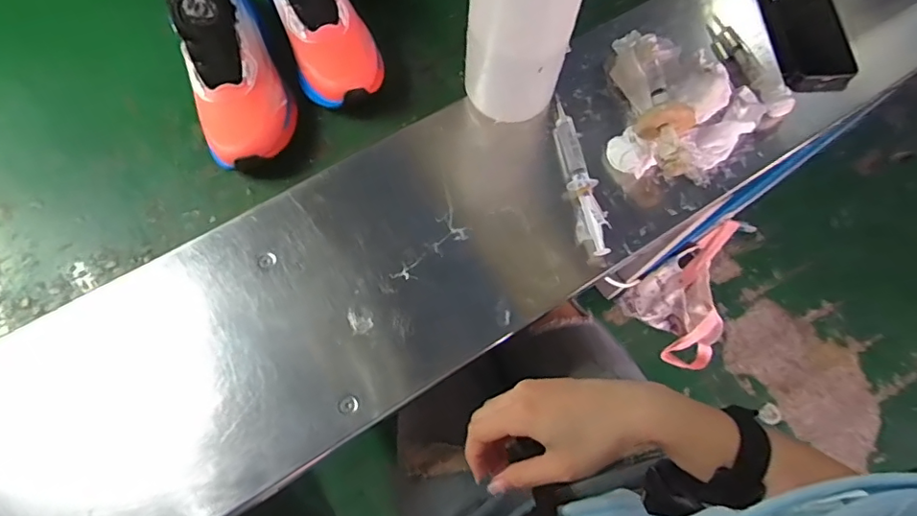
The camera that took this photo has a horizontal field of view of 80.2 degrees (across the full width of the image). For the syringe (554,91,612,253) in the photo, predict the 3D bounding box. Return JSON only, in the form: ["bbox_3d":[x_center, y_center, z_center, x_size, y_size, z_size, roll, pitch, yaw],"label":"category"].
[{"bbox_3d":[0.121,-0.086,0.544,0.023,0.020,0.175,-8,71,-5],"label":"syringe"}]

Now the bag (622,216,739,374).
[{"bbox_3d":[0.462,0.094,1.046,0.113,0.310,0.209,-27,74,-12],"label":"bag"}]

